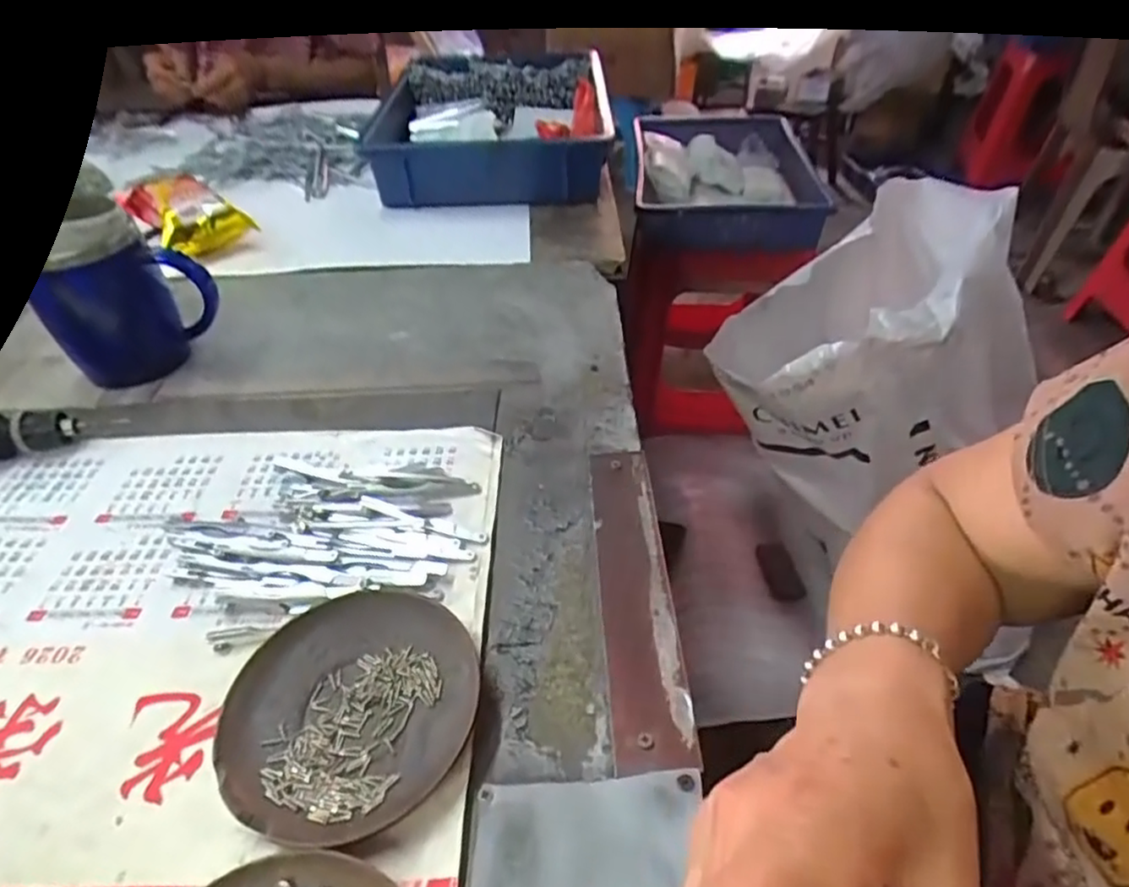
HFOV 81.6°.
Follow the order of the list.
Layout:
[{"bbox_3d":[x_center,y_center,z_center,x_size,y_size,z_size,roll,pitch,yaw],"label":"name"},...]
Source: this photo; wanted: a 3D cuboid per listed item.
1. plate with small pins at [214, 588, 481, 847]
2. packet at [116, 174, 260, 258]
[{"bbox_3d":[-0.100,0.123,0.307,0.112,0.016,0.114,-2,41,2],"label":"plate with small pins"},{"bbox_3d":[-0.411,-0.250,0.711,0.089,0.054,0.137,-34,49,-30],"label":"packet"}]

